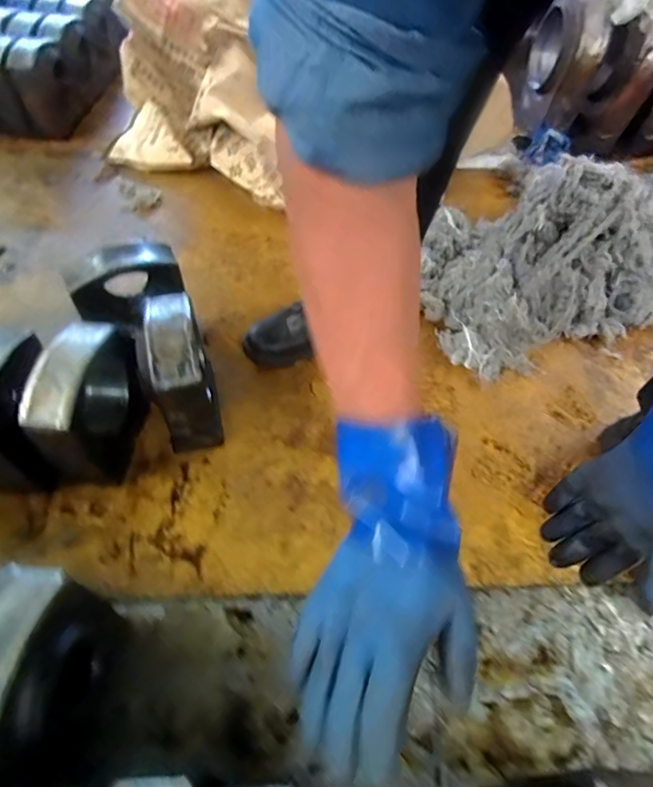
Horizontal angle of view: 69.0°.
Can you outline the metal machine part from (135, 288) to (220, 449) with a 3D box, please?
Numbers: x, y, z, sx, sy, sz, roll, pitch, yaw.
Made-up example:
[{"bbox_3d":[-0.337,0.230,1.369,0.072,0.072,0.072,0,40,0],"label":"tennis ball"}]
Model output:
[{"bbox_3d":[-0.197,-0.018,0.664,0.067,0.189,0.165,-10,55,-12],"label":"metal machine part"}]

